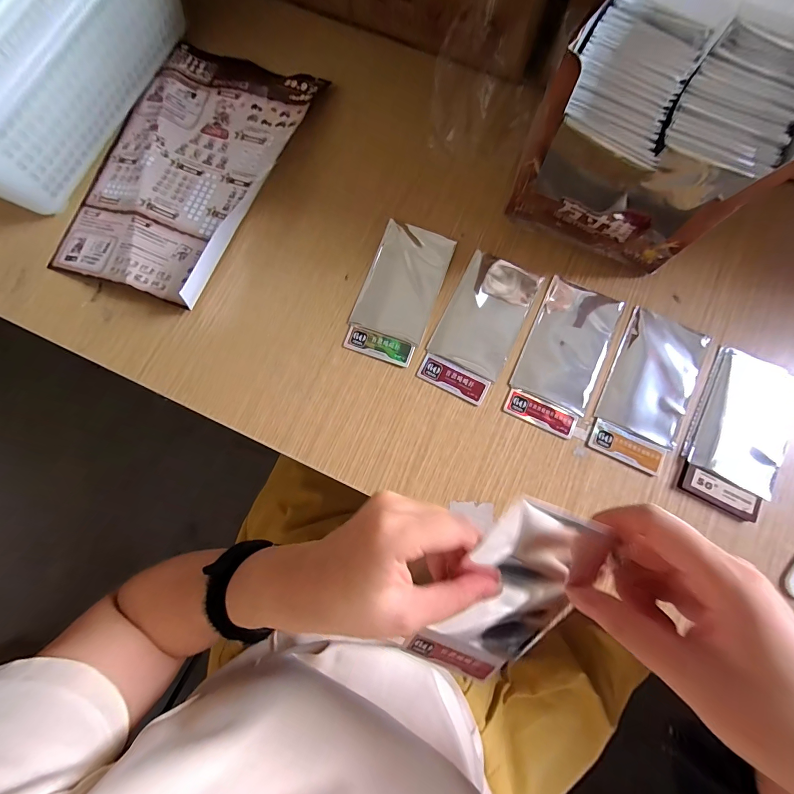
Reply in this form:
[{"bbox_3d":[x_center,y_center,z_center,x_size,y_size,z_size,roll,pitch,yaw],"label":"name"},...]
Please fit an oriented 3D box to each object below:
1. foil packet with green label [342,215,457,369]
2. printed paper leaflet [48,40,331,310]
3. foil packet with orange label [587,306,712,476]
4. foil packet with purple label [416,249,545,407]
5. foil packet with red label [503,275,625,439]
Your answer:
[{"bbox_3d":[0.003,-0.104,0.348,0.072,0.005,0.140,20,80,4],"label":"foil packet with green label"},{"bbox_3d":[-0.219,-0.245,0.362,0.185,0.033,0.296,21,80,4],"label":"printed paper leaflet"},{"bbox_3d":[0.234,-0.008,0.328,0.073,0.005,0.146,24,81,5],"label":"foil packet with orange label"},{"bbox_3d":[0.080,-0.069,0.341,0.071,0.004,0.142,26,81,5],"label":"foil packet with purple label"},{"bbox_3d":[0.158,-0.039,0.336,0.072,0.004,0.144,24,80,5],"label":"foil packet with red label"}]

